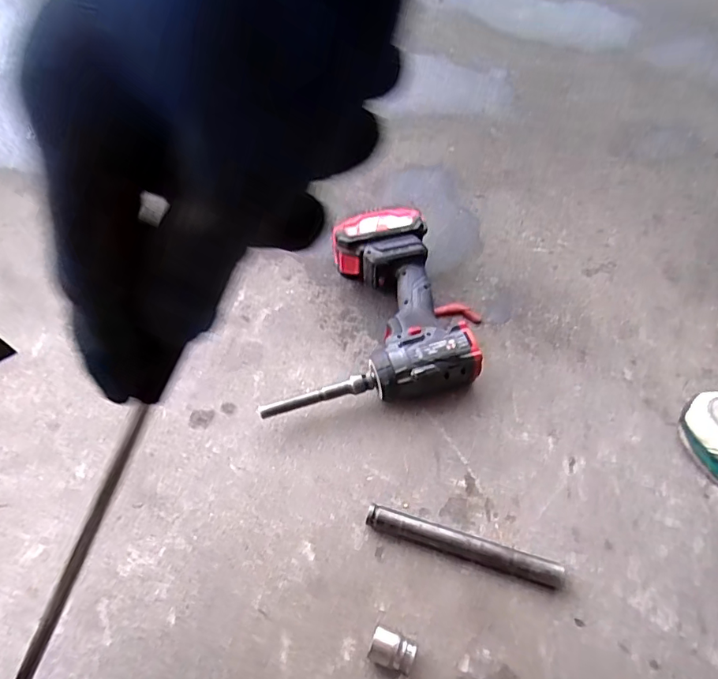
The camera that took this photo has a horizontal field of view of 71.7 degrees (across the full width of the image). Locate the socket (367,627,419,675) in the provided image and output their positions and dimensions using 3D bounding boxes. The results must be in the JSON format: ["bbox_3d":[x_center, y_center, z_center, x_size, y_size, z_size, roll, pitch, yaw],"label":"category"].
[{"bbox_3d":[0.029,0.269,0.430,0.039,0.021,0.025,17,59,11],"label":"socket"}]

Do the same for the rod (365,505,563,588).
[{"bbox_3d":[0.103,0.202,0.490,0.192,0.019,0.026,14,58,10],"label":"rod"}]

